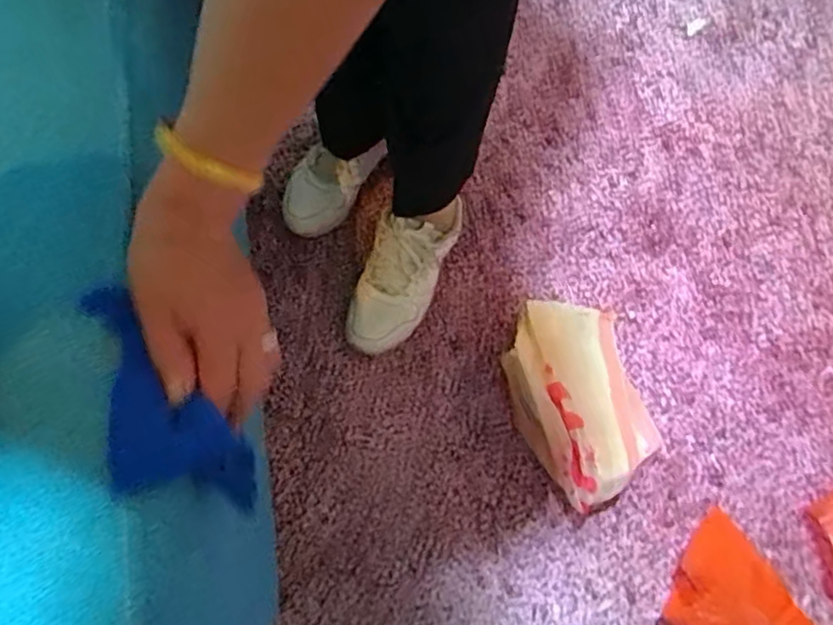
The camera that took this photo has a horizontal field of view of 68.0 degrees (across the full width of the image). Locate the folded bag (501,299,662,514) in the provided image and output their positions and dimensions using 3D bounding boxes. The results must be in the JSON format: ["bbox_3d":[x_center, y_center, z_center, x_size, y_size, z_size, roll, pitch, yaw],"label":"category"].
[{"bbox_3d":[0.191,0.088,0.699,0.161,0.100,0.233,-18,68,-8],"label":"folded bag"}]

